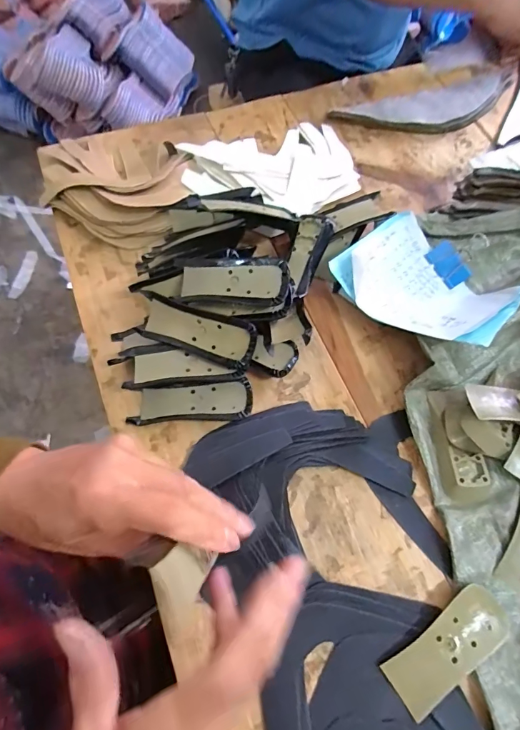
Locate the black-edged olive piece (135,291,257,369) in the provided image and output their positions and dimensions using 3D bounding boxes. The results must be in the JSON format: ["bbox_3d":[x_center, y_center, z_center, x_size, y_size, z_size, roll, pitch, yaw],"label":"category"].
[{"bbox_3d":[-0.059,-0.032,0.380,0.110,0.010,0.044,18,103,5],"label":"black-edged olive piece"}]

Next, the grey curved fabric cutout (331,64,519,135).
[{"bbox_3d":[0.268,-0.389,0.595,0.317,0.017,0.093,-24,68,-12],"label":"grey curved fabric cutout"}]

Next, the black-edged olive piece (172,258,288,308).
[{"bbox_3d":[-0.028,-0.081,0.385,0.112,0.008,0.044,5,87,15],"label":"black-edged olive piece"}]

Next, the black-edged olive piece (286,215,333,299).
[{"bbox_3d":[0.049,-0.122,0.440,0.036,0.012,0.101,19,70,9],"label":"black-edged olive piece"}]

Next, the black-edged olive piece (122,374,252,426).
[{"bbox_3d":[-0.067,0.032,0.380,0.115,0.022,0.039,-4,68,0],"label":"black-edged olive piece"}]

